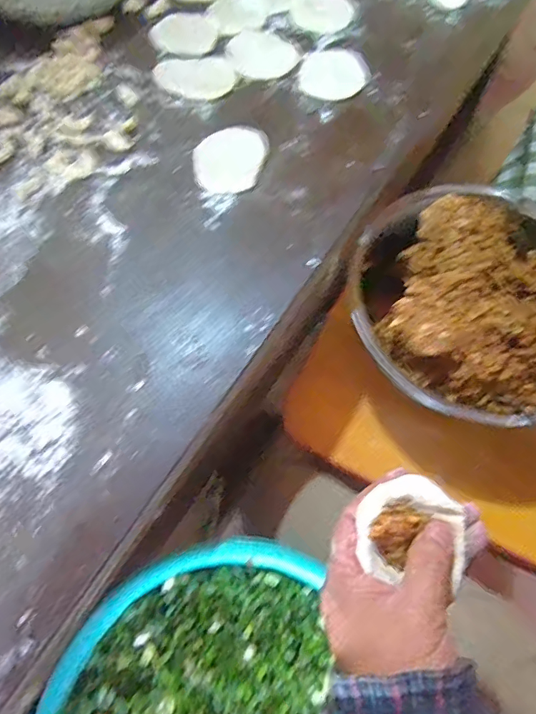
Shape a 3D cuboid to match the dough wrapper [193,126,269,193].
[{"bbox_3d":[-0.037,-0.193,0.477,0.068,0.005,0.085,17,64,7],"label":"dough wrapper"}]

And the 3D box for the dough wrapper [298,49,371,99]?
[{"bbox_3d":[0.071,-0.311,0.539,0.074,0.010,0.074,1,63,-1],"label":"dough wrapper"}]

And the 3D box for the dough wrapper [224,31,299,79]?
[{"bbox_3d":[-0.005,-0.339,0.548,0.075,0.006,0.075,1,63,-1],"label":"dough wrapper"}]

